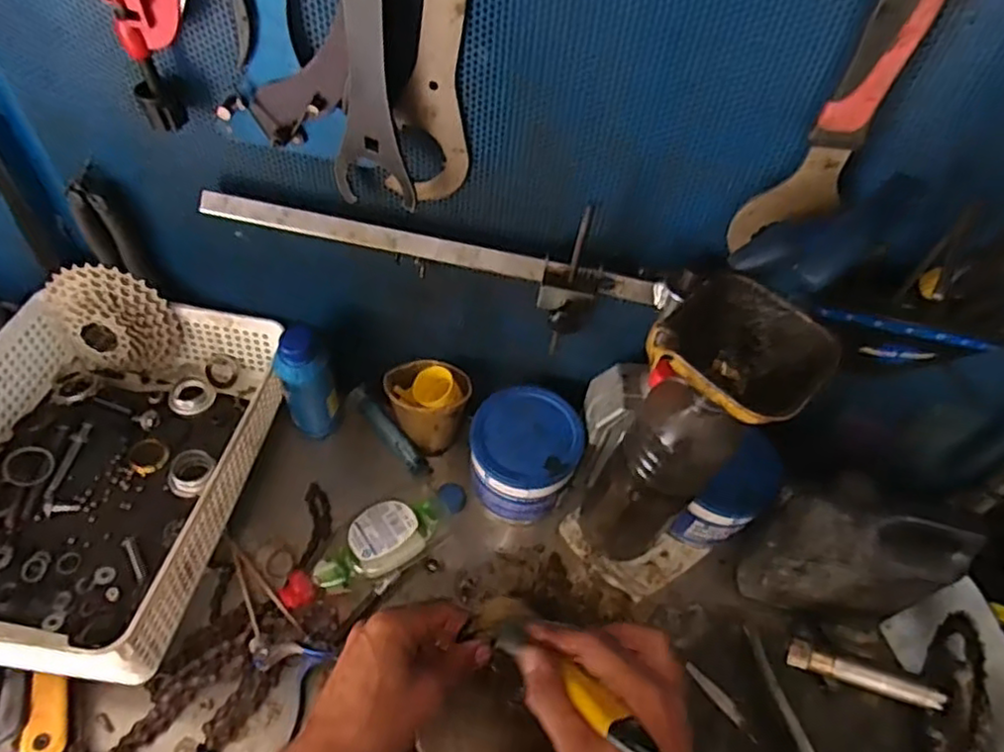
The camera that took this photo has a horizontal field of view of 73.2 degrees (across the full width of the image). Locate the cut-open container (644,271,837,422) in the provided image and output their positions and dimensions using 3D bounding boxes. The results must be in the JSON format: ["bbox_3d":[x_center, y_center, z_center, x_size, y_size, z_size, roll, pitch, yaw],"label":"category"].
[{"bbox_3d":[0.152,-0.009,0.433,0.096,0.061,0.090,37,59,21],"label":"cut-open container"}]

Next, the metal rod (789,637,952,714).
[{"bbox_3d":[0.297,0.246,0.554,0.116,0.022,0.019,13,52,22],"label":"metal rod"}]

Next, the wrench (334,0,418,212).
[{"bbox_3d":[-0.089,-0.200,0.407,0.057,0.235,0.007,15,55,11],"label":"wrench"}]

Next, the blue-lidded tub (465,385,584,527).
[{"bbox_3d":[0.020,0.083,0.657,0.100,0.102,0.103,3,53,-3],"label":"blue-lidded tub"}]

